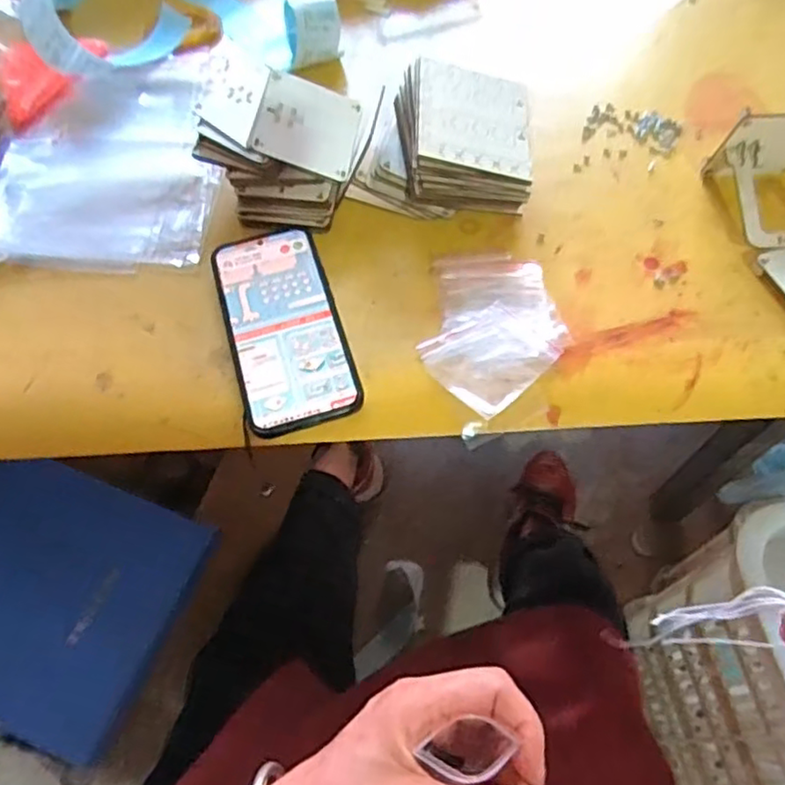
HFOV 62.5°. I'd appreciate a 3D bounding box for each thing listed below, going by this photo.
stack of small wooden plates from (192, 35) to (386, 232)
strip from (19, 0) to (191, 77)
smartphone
[{"bbox_3d":[-0.086,-0.193,0.506,0.138,0.069,0.115,14,62,8],"label":"stack of small wooden plates"},{"bbox_3d":[-0.292,-0.388,0.619,0.137,0.067,0.201,-26,64,-13],"label":"strip"},{"bbox_3d":[-0.077,-0.049,0.457,0.075,0.010,0.163,-14,62,-8],"label":"smartphone"}]

